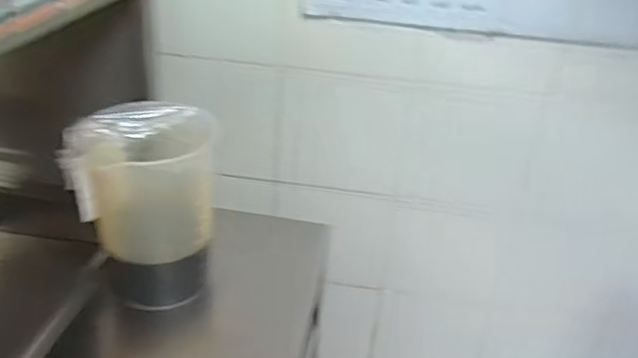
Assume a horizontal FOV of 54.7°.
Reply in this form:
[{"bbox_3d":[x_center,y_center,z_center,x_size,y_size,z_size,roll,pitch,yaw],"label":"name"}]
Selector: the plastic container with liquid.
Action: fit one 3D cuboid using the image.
[{"bbox_3d":[-0.263,0.055,0.965,0.214,0.299,0.151,-22,39,-38],"label":"plastic container with liquid"}]

